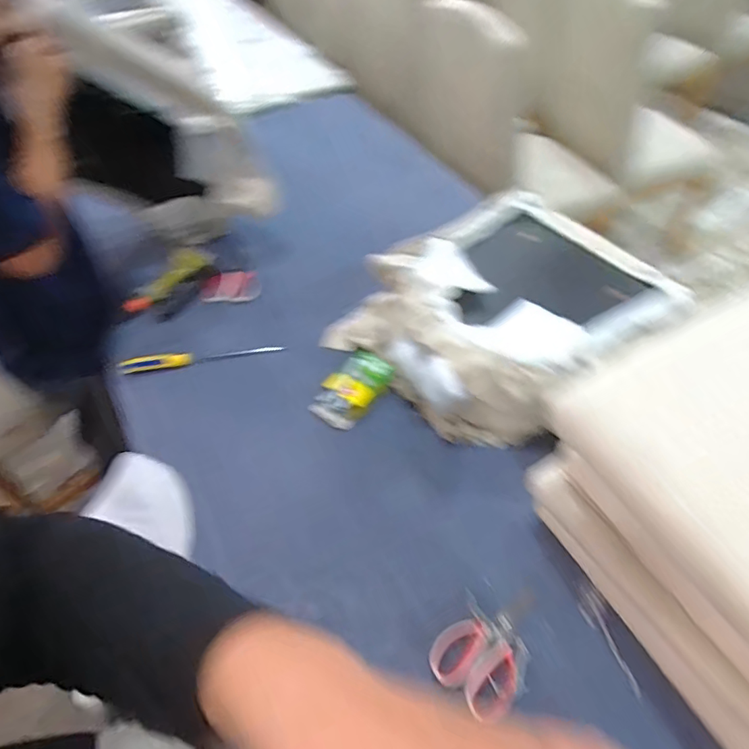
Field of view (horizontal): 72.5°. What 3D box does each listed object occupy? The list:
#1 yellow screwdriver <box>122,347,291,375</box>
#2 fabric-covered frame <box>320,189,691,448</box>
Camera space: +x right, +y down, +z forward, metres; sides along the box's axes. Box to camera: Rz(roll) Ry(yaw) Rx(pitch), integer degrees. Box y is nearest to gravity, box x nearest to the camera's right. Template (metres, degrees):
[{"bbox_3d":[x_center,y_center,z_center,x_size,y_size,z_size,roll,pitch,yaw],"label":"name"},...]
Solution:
[{"bbox_3d":[-0.346,-0.035,1.032,0.317,0.025,0.028,-10,52,-7],"label":"yellow screwdriver"},{"bbox_3d":[0.246,-0.116,0.987,0.529,0.160,0.452,-28,56,-20],"label":"fabric-covered frame"}]

